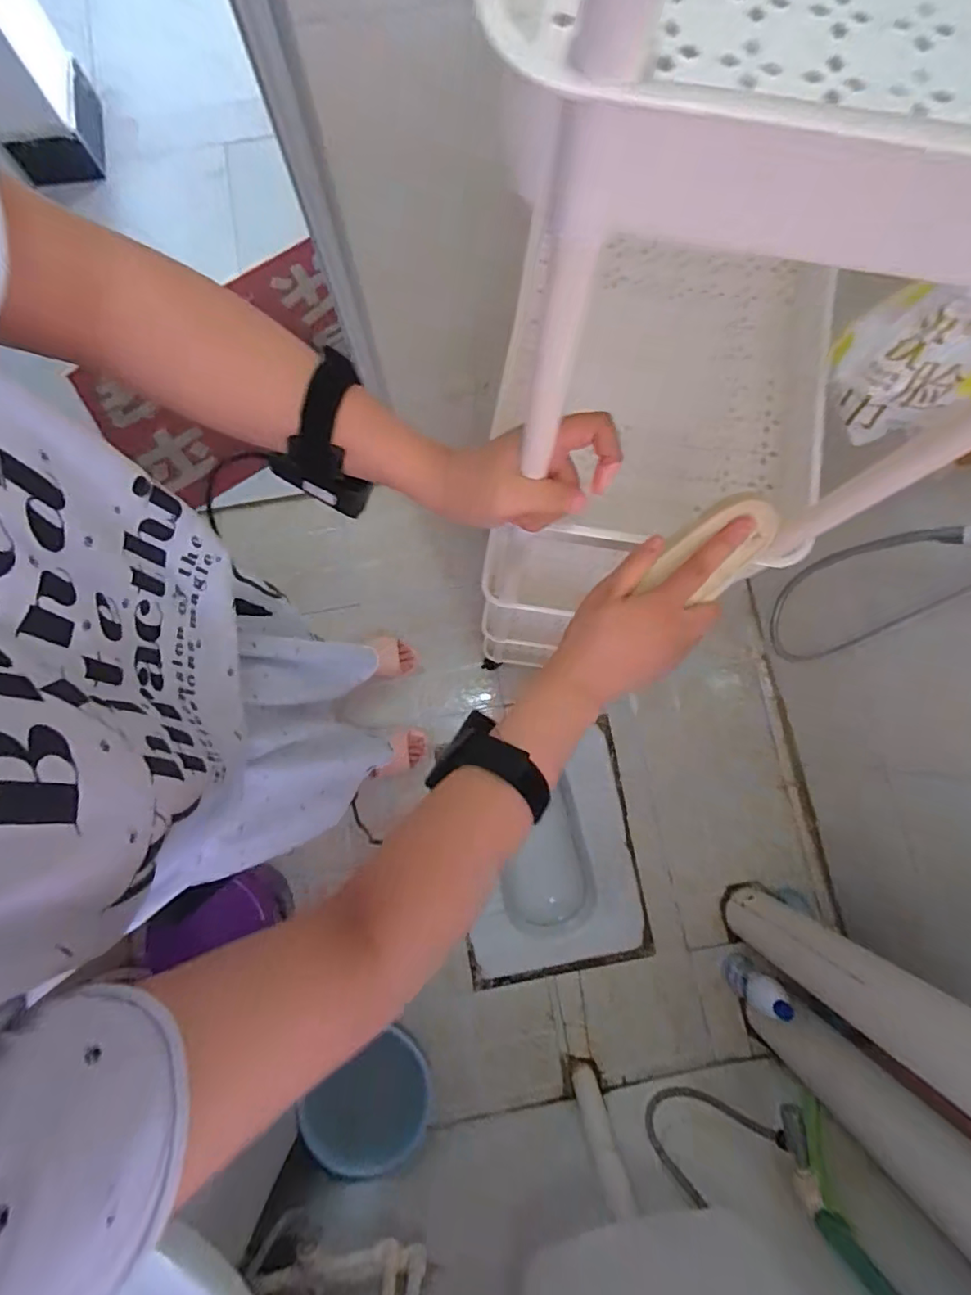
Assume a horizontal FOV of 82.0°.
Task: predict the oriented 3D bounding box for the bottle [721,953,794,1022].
[{"bbox_3d":[0.531,0.665,1.086,0.063,0.209,0.074,37,82,5],"label":"bottle"}]

